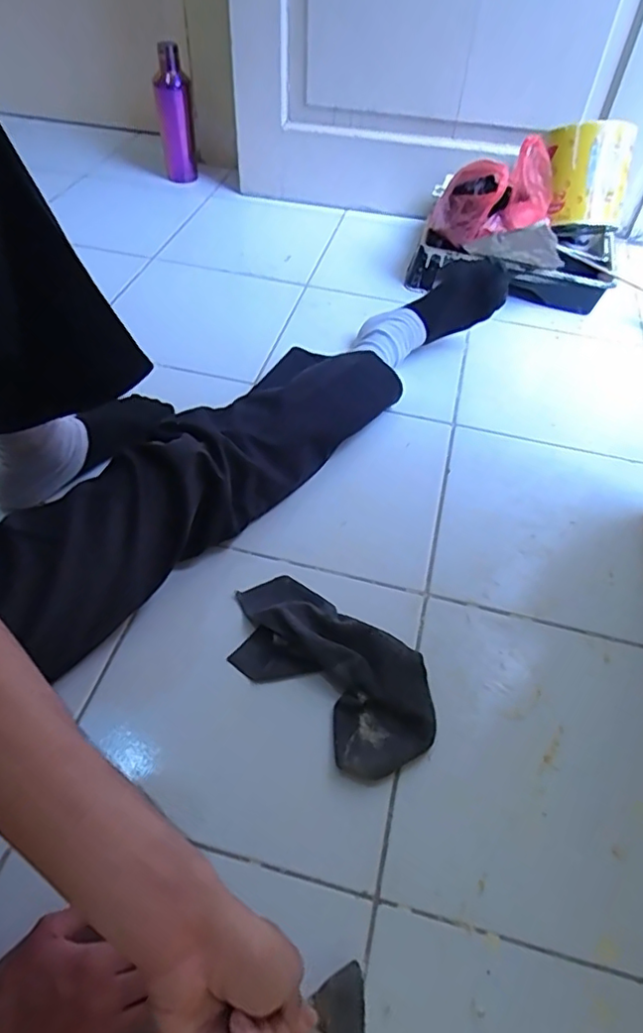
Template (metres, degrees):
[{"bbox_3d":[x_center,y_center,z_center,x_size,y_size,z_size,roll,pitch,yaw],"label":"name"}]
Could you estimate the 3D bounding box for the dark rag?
[{"bbox_3d":[0.003,0.143,0.581,0.233,0.037,0.116,37,57,24],"label":"dark rag"}]

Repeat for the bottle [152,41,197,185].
[{"bbox_3d":[-0.304,-0.826,1.235,0.071,0.244,0.066,-8,51,-10],"label":"bottle"}]

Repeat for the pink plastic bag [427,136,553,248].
[{"bbox_3d":[0.287,-0.508,0.952,0.168,0.125,0.105,-7,51,-10],"label":"pink plastic bag"}]

